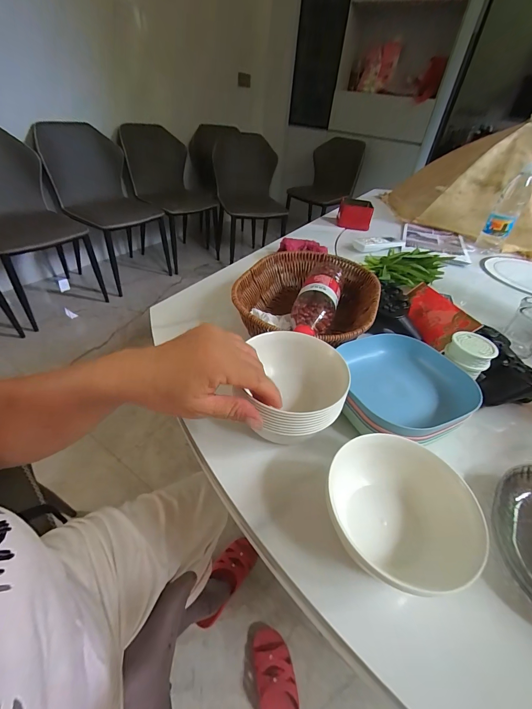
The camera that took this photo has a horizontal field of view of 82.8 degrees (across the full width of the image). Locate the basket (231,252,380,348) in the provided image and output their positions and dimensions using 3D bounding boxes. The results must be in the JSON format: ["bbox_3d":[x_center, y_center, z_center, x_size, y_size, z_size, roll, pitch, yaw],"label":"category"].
[{"bbox_3d":[0.066,-0.082,0.475,0.198,0.071,0.271,18,42,14],"label":"basket"}]

